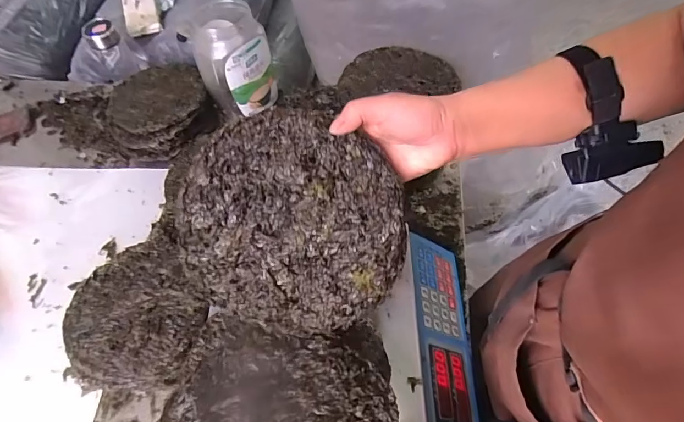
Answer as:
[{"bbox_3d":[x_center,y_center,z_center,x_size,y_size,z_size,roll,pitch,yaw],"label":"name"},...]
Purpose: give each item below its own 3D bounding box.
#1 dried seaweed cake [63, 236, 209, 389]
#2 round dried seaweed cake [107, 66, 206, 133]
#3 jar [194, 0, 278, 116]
[{"bbox_3d":[-0.288,0.145,0.559,0.174,0.023,0.200,-32,60,-17],"label":"dried seaweed cake"},{"bbox_3d":[-0.388,-0.234,0.833,0.196,0.028,0.173,-11,56,-4],"label":"round dried seaweed cake"},{"bbox_3d":[-0.215,-0.312,0.821,0.129,0.188,0.133,-2,56,2],"label":"jar"}]

